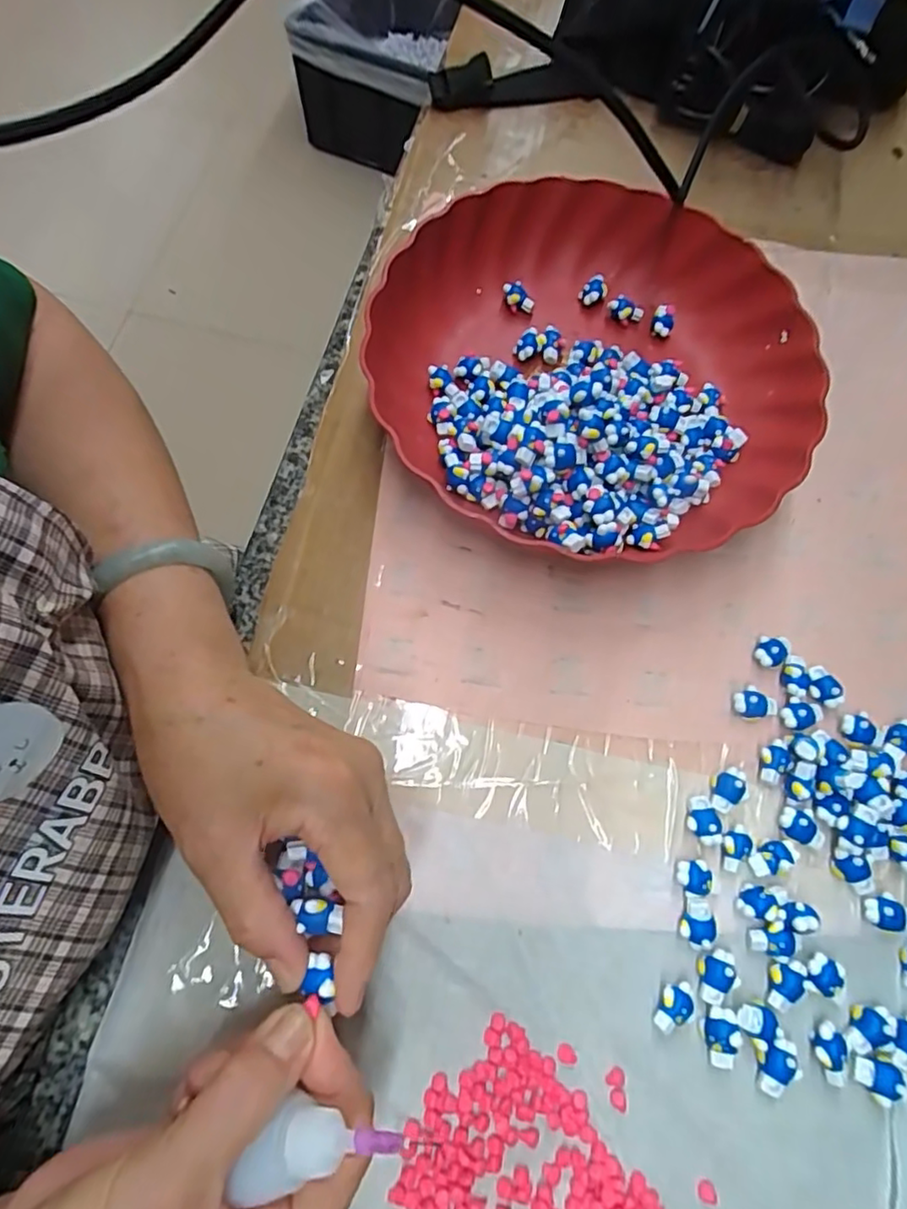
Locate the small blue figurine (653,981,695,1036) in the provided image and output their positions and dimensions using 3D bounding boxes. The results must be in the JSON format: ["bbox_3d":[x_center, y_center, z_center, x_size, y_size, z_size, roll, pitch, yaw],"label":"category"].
[{"bbox_3d":[0.095,0.172,0.259,0.013,0.007,0.022,36,74,9],"label":"small blue figurine"}]

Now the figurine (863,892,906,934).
[{"bbox_3d":[0.200,0.141,0.278,0.023,0.008,0.015,17,72,3],"label":"figurine"}]

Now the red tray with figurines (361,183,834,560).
[{"bbox_3d":[0.084,-0.140,0.352,0.242,0.044,0.239,33,74,8],"label":"red tray with figurines"}]

